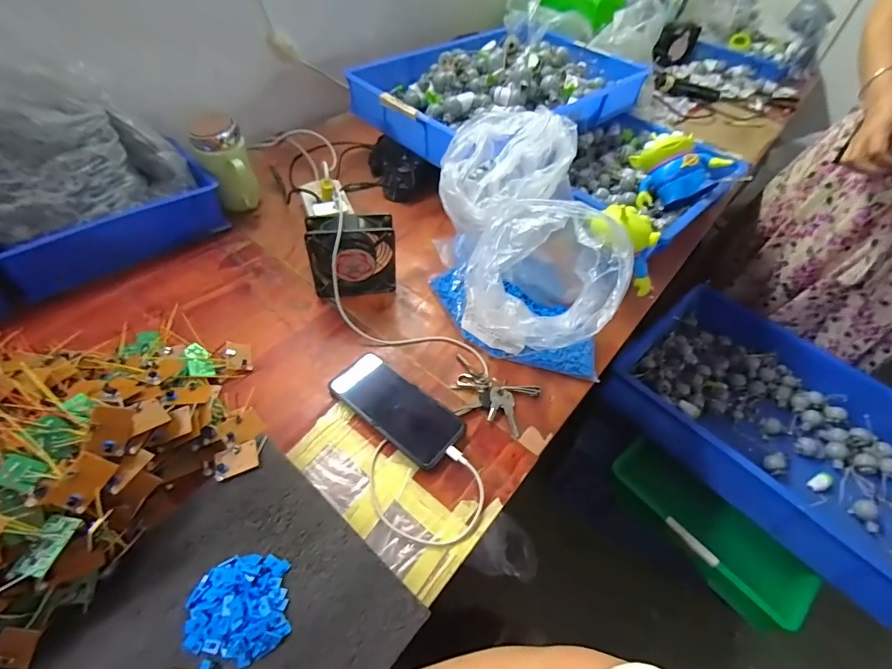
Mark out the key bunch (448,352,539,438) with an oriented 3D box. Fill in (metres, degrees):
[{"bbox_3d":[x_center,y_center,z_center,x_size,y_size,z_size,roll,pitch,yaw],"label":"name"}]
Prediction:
[{"bbox_3d":[0.055,0.076,0.541,0.112,0.013,0.083,21,51,13],"label":"key bunch"}]

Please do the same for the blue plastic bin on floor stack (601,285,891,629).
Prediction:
[{"bbox_3d":[0.670,0.181,0.851,0.465,0.109,0.593,-30,58,-26],"label":"blue plastic bin on floor stack"}]

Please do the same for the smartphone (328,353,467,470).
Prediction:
[{"bbox_3d":[-0.062,0.087,0.518,0.172,0.013,0.075,34,56,23],"label":"smartphone"}]

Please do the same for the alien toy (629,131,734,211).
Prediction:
[{"bbox_3d":[0.437,-0.305,0.795,0.151,0.075,0.134,-3,85,22],"label":"alien toy"}]

